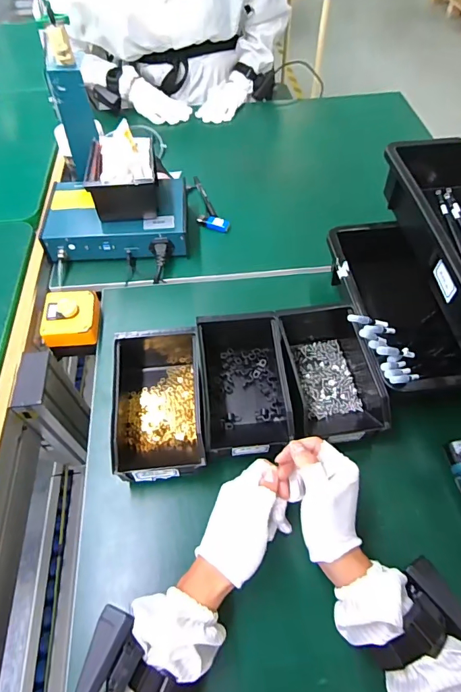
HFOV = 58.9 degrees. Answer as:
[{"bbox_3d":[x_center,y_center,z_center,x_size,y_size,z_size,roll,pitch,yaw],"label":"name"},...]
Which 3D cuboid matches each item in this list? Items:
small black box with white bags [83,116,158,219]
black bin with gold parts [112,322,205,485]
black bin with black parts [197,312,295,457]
[{"bbox_3d":[-0.177,-0.291,0.681,0.107,0.079,0.152,-6,57,-3],"label":"small black box with white bags"},{"bbox_3d":[-0.090,0.065,0.513,0.110,0.071,0.194,-5,56,-2],"label":"black bin with gold parts"},{"bbox_3d":[0.015,0.041,0.526,0.100,0.072,0.194,-5,56,-2],"label":"black bin with black parts"}]

